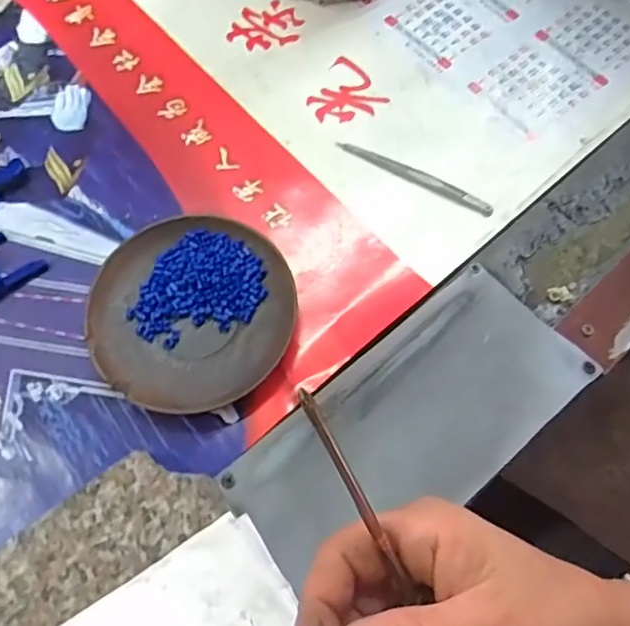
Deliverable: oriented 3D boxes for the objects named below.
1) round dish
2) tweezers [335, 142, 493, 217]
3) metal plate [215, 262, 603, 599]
[{"bbox_3d":[-0.070,-0.001,0.340,0.112,0.015,0.110,0,68,0],"label":"round dish"},{"bbox_3d":[0.063,-0.087,0.379,0.106,0.004,0.009,27,71,10],"label":"tweezers"},{"bbox_3d":[0.052,0.060,0.321,0.193,0.011,0.092,-39,73,-12],"label":"metal plate"}]

